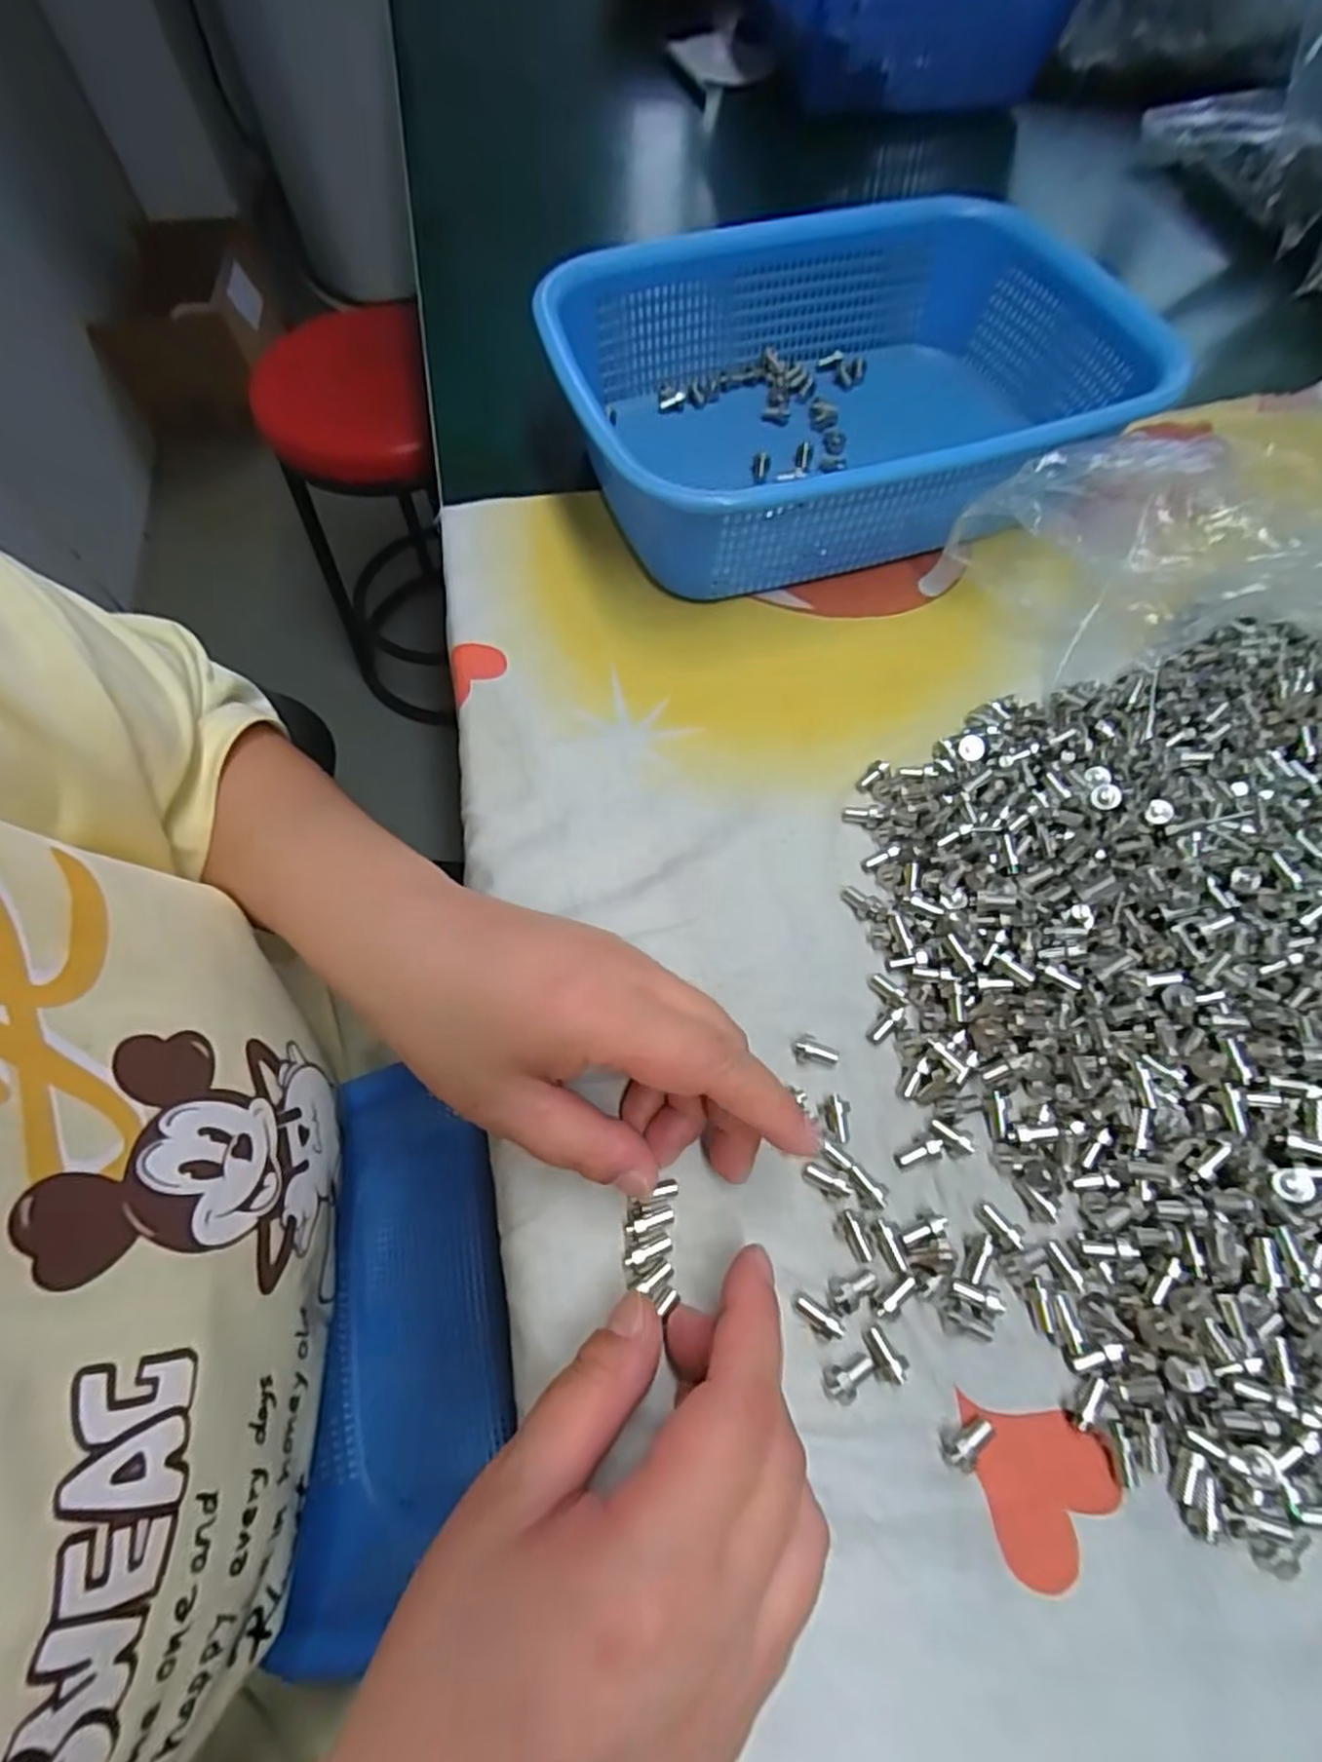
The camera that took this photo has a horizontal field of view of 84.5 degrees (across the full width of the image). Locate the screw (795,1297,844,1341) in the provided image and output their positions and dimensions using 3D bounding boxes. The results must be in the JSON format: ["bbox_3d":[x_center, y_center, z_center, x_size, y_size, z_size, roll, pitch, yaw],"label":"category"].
[{"bbox_3d":[0.048,0.136,0.225,0.015,0.006,0.006,27,68,28],"label":"screw"}]

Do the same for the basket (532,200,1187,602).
[{"bbox_3d":[0.096,-0.251,0.375,0.273,0.069,0.201,-16,65,-6],"label":"basket"}]

